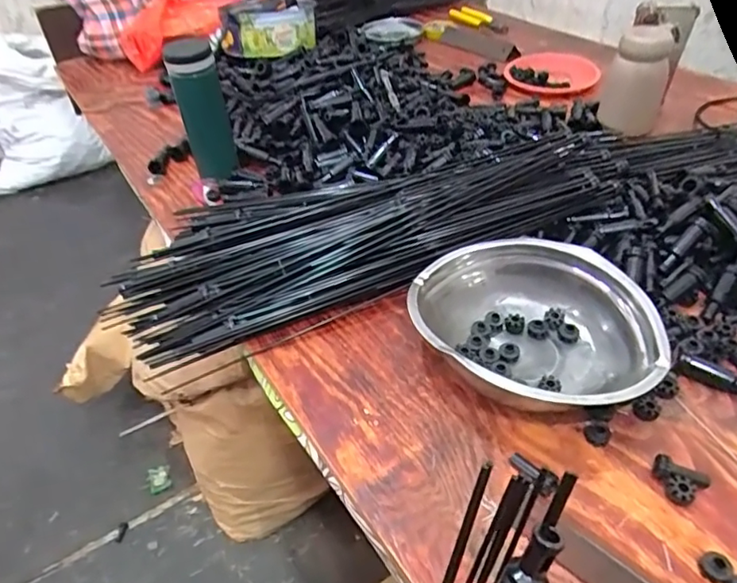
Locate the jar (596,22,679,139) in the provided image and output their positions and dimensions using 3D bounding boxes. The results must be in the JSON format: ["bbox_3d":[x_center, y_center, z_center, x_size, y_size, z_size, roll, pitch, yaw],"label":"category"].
[{"bbox_3d":[0.382,-0.300,0.795,0.080,0.131,0.070,14,46,20],"label":"jar"}]

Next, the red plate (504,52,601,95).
[{"bbox_3d":[0.327,-0.396,0.996,0.158,0.017,0.138,11,45,16],"label":"red plate"}]

